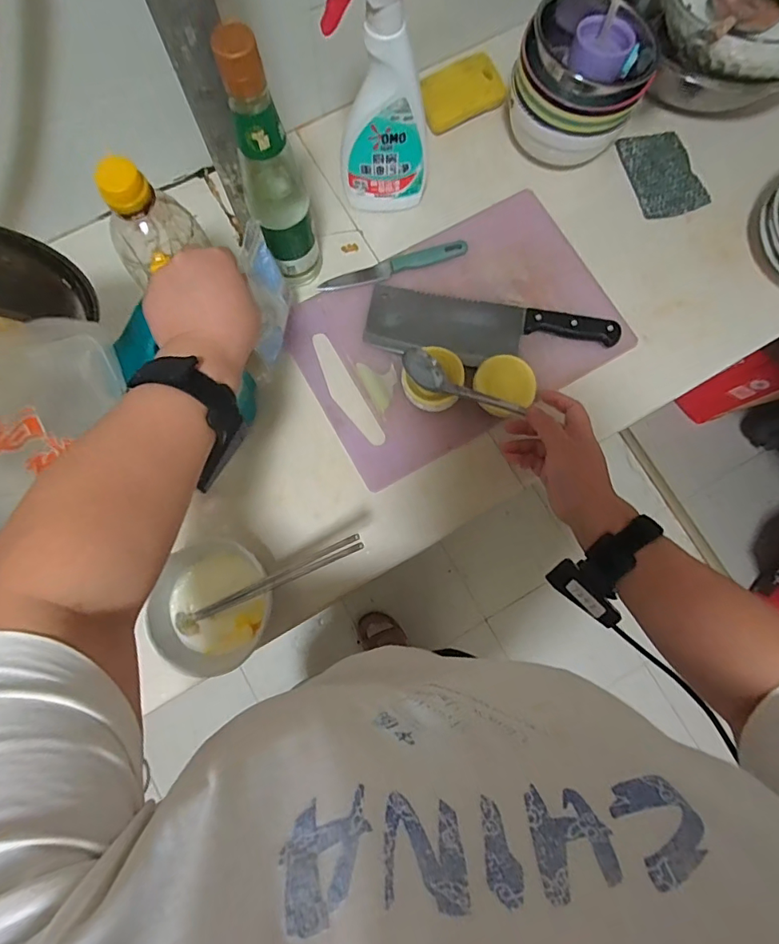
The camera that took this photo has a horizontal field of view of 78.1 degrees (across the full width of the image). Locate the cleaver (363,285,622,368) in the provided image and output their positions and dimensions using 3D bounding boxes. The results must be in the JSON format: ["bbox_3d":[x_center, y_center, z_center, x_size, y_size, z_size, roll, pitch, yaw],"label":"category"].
[{"bbox_3d":[0.118,-0.167,0.566,0.288,0.021,0.077,8,79,0],"label":"cleaver"}]

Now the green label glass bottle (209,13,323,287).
[{"bbox_3d":[-0.109,-0.276,0.468,0.058,0.271,0.055,-15,80,-4],"label":"green label glass bottle"}]

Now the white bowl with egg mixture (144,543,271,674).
[{"bbox_3d":[-0.181,0.139,0.497,0.113,0.058,0.122,0,79,-1],"label":"white bowl with egg mixture"}]

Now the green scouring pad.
[{"bbox_3d":[0.352,-0.383,0.620,0.080,0.014,0.116,-15,80,-4],"label":"green scouring pad"}]

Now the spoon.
[{"bbox_3d":[0.078,-0.092,0.522,0.139,0.025,0.033,29,79,12],"label":"spoon"}]

